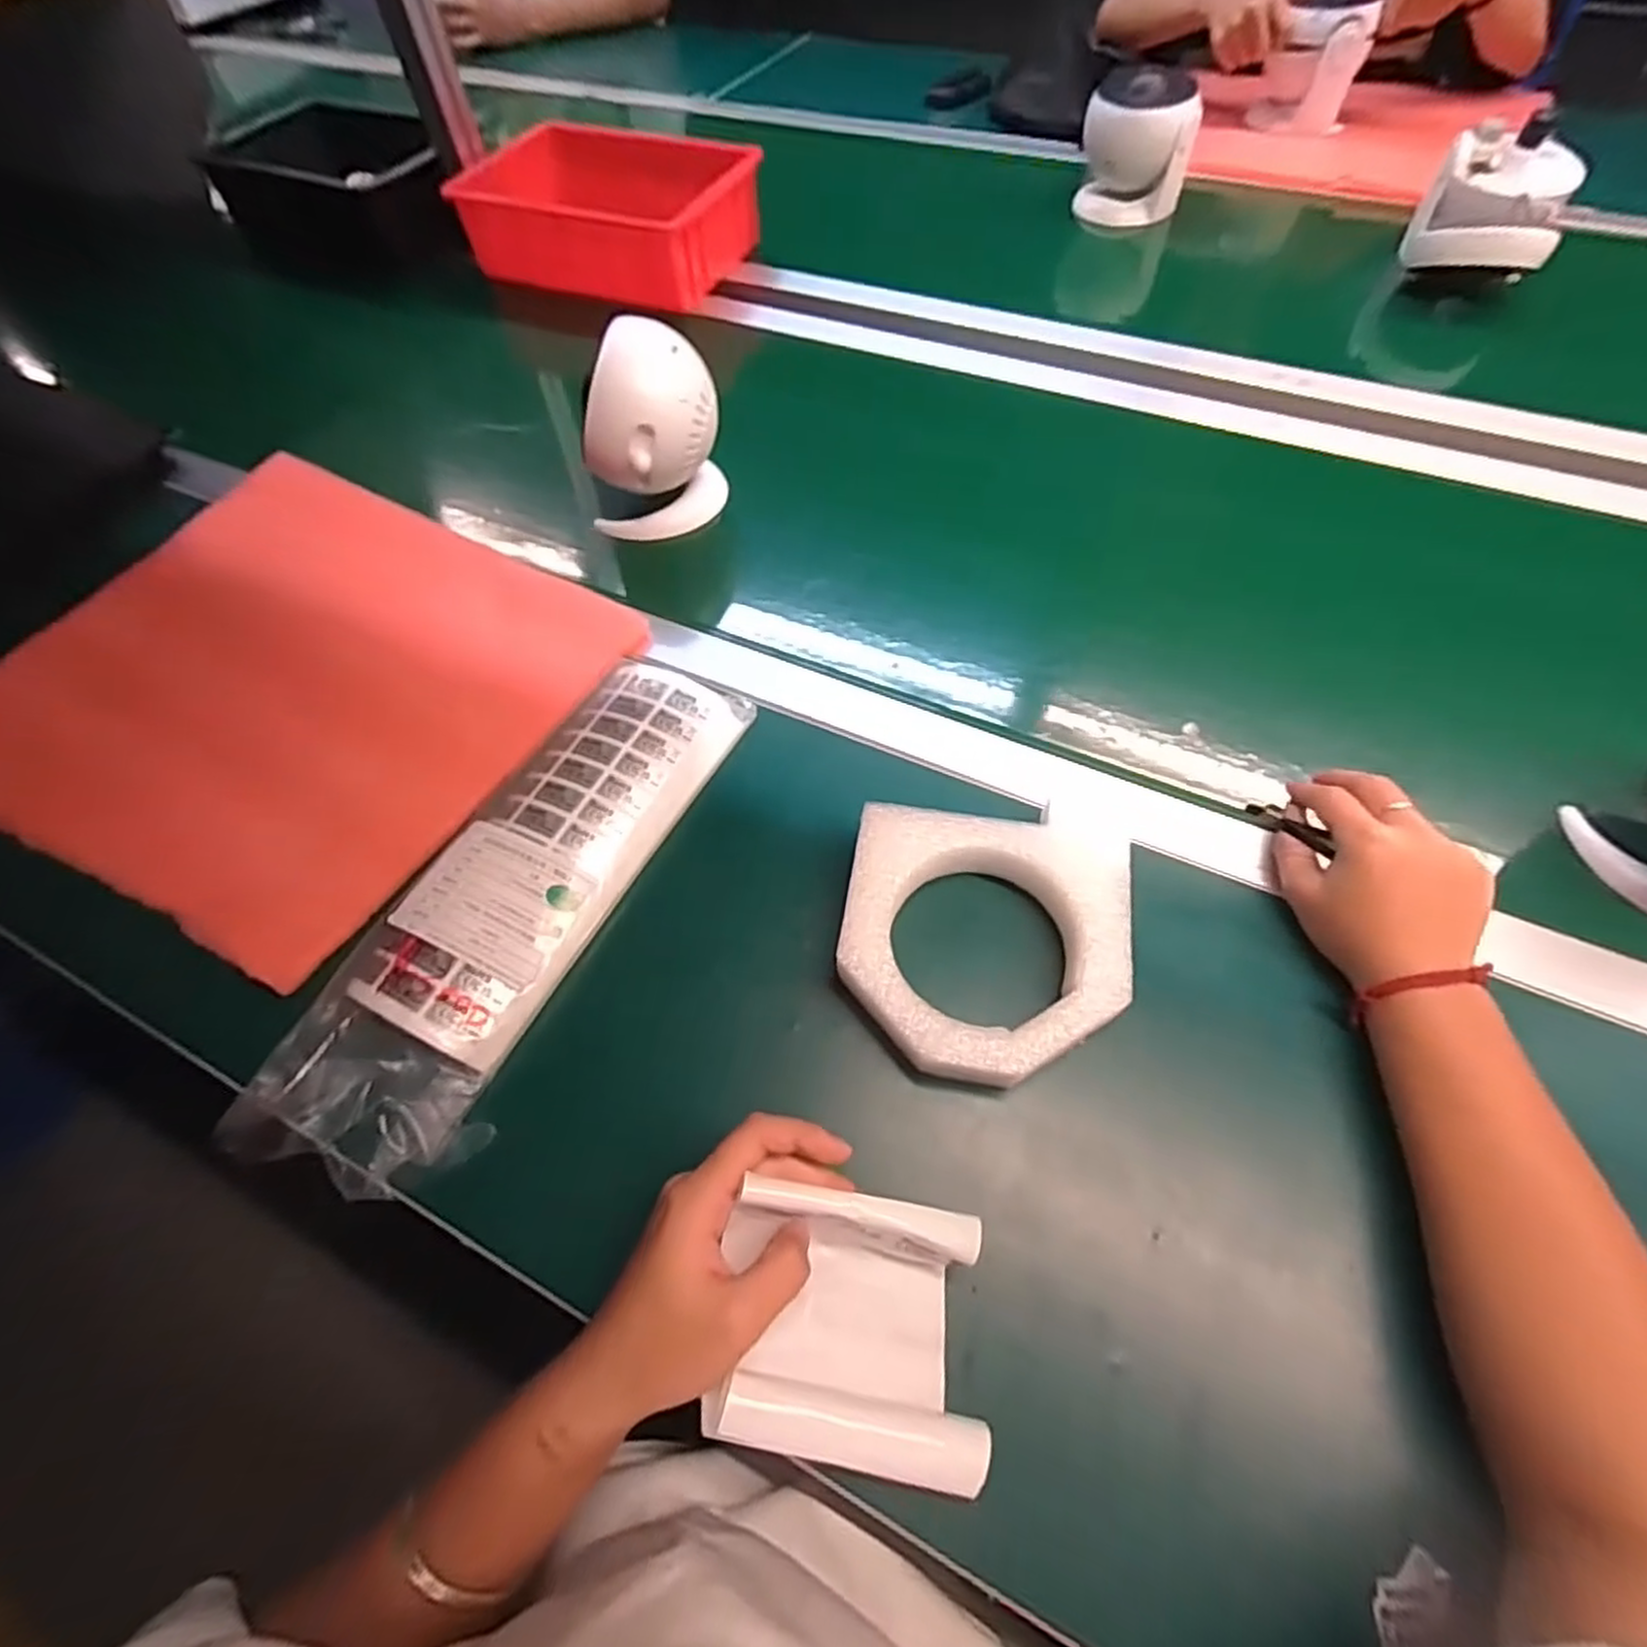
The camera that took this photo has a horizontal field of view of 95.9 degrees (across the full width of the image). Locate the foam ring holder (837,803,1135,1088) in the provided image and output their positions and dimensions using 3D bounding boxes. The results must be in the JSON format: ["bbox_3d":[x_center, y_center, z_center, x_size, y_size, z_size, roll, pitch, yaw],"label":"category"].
[{"bbox_3d":[0.085,0.065,0.404,0.149,0.042,0.150,7,60,8],"label":"foam ring holder"}]

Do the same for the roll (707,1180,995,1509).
[{"bbox_3d":[0.013,0.207,0.309,0.112,0.045,0.095,13,66,-11],"label":"roll"}]

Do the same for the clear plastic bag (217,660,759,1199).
[{"bbox_3d":[-0.177,0.033,0.437,0.117,0.035,0.340,21,63,15],"label":"clear plastic bag"}]

